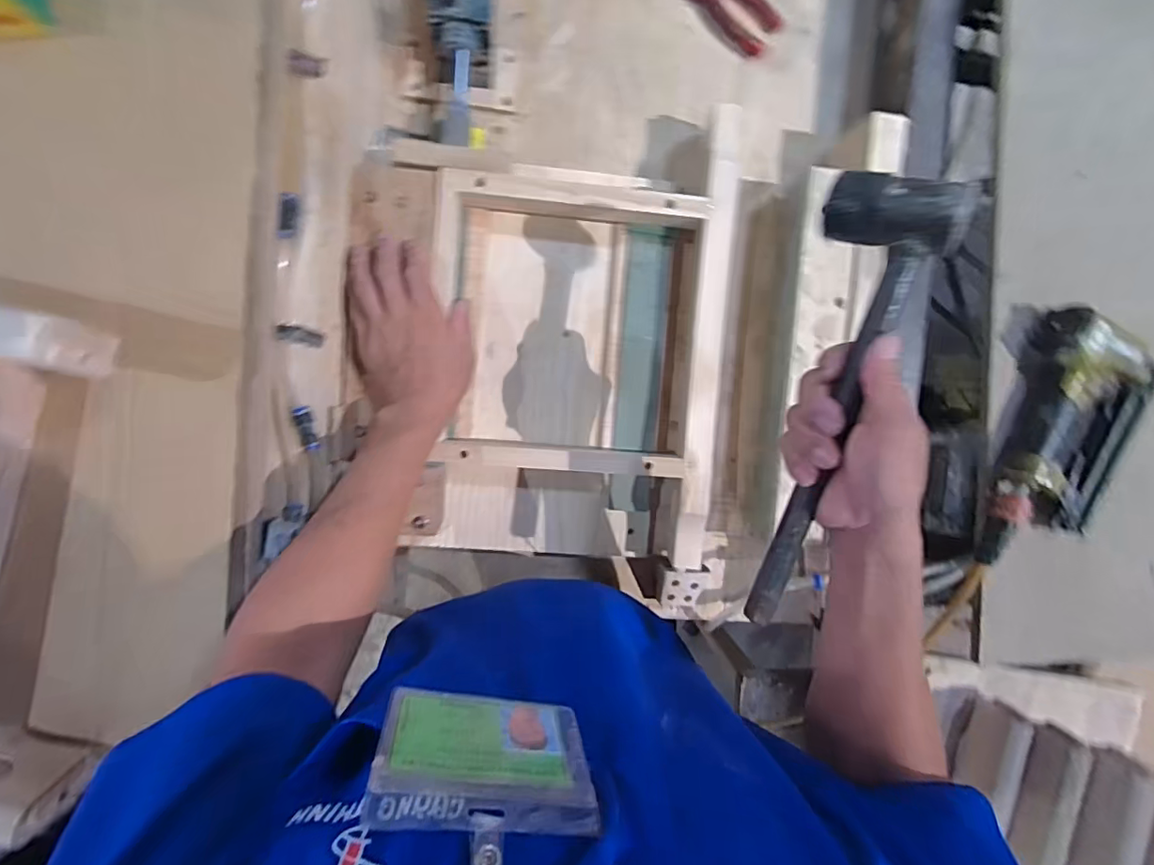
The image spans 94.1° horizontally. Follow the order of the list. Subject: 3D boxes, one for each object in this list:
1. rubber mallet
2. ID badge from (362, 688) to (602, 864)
[{"bbox_3d":[0.183,-0.012,0.375,0.071,0.046,0.316,10,101,-7],"label":"rubber mallet"},{"bbox_3d":[-0.042,0.160,0.237,0.099,0.126,0.016,14,92,-7],"label":"ID badge"}]

